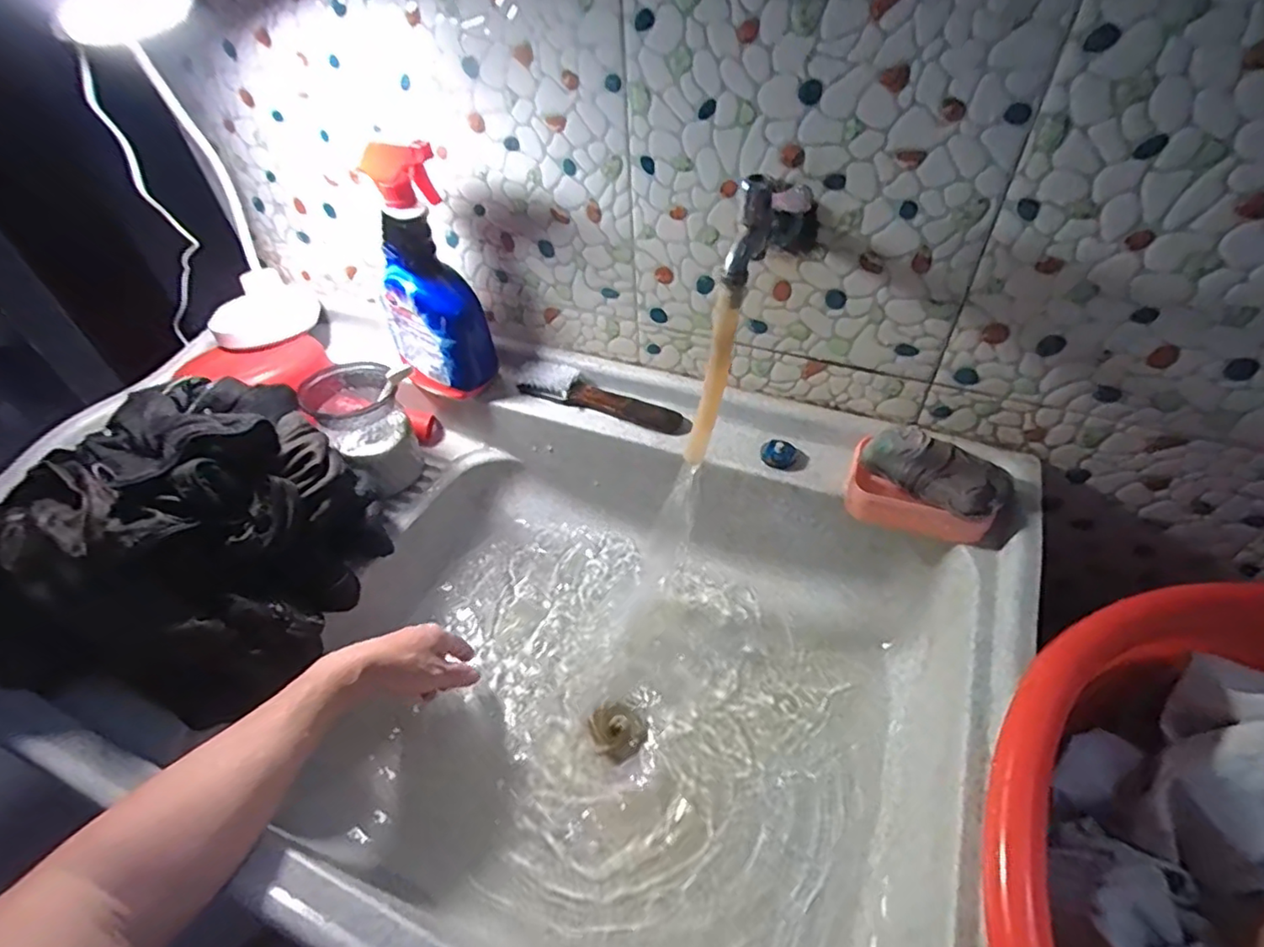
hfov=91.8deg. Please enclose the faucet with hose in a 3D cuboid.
[{"bbox_3d":[0.087,-0.117,0.527,0.078,0.241,0.098,32,26,30],"label":"faucet with hose"}]

